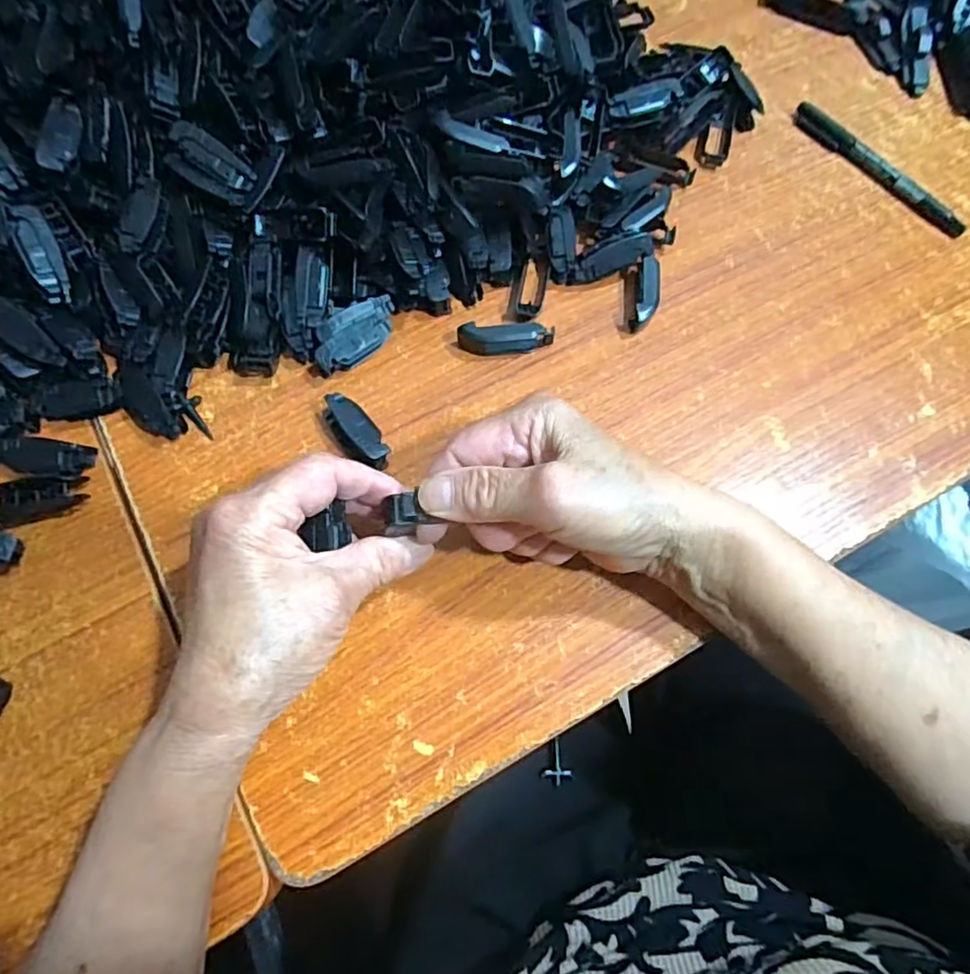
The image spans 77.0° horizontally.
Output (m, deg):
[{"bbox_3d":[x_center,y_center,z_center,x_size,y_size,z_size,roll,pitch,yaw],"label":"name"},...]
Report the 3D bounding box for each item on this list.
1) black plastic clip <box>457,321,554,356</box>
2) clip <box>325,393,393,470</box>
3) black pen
[{"bbox_3d":[0.012,-0.086,0.357,0.055,0.015,0.013,0,70,-1],"label":"black plastic clip"},{"bbox_3d":[-0.070,-0.029,0.334,0.022,0.018,0.048,-31,74,-11],"label":"clip"},{"bbox_3d":[0.261,-0.213,0.407,0.011,0.012,0.136,-38,75,-13],"label":"black pen"}]

